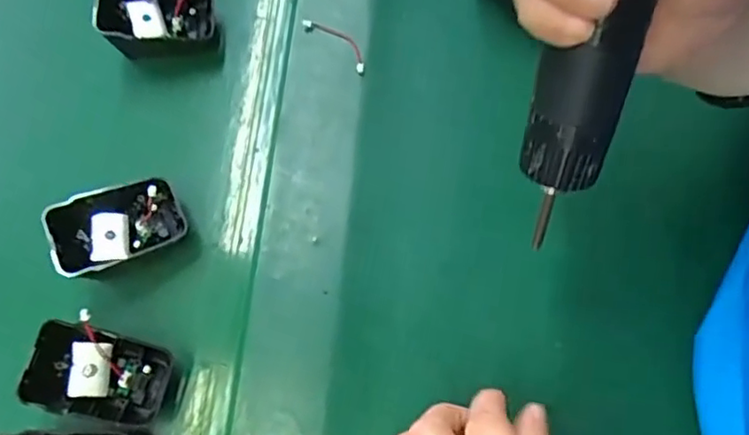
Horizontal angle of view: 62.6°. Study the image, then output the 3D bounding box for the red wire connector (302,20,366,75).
[{"bbox_3d":[-0.023,-0.112,0.390,0.053,0.006,0.016,43,75,14],"label":"red wire connector"}]

